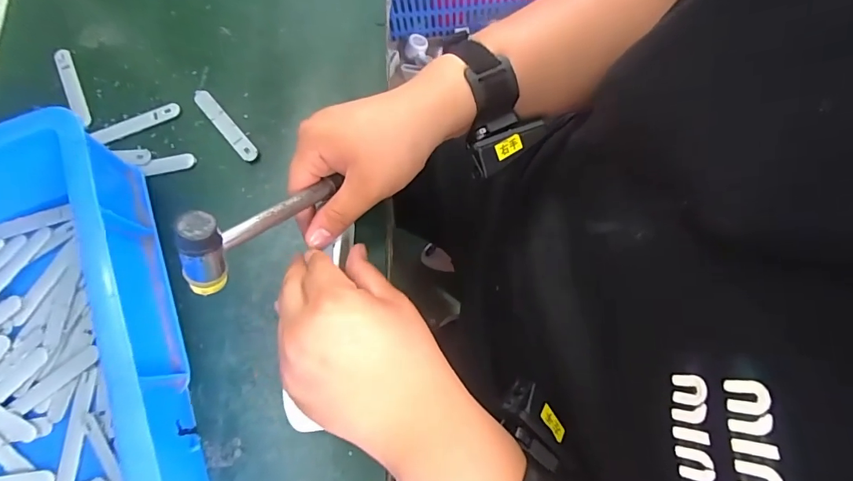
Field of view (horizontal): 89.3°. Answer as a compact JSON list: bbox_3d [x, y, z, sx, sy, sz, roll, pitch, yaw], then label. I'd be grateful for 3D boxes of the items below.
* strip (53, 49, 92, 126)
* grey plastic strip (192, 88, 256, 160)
[{"bbox_3d":[-0.352,-0.152,0.427,0.018,0.005,0.090,-26,77,-5],"label":"strip"},{"bbox_3d":[-0.188,-0.108,0.402,0.016,0.005,0.092,-41,79,-8],"label":"grey plastic strip"}]

